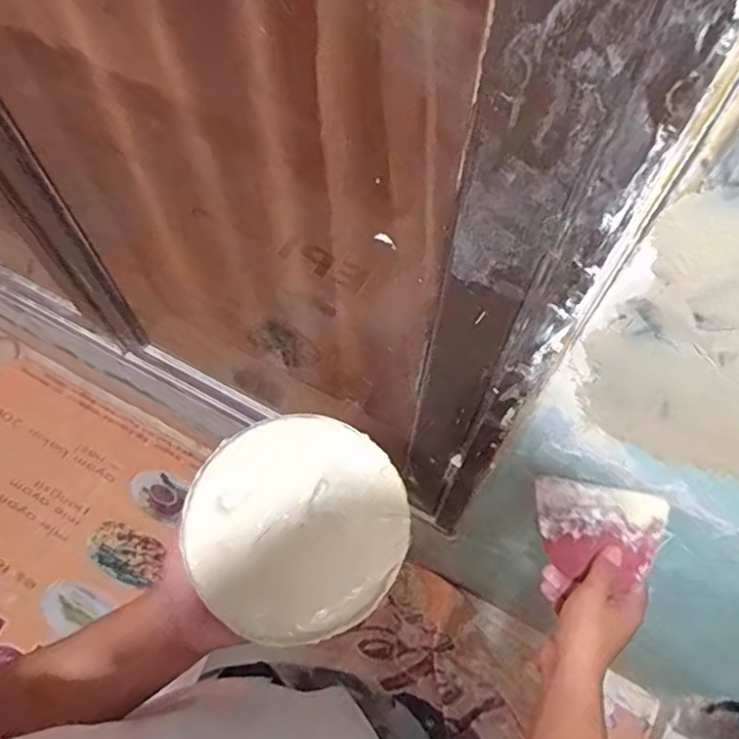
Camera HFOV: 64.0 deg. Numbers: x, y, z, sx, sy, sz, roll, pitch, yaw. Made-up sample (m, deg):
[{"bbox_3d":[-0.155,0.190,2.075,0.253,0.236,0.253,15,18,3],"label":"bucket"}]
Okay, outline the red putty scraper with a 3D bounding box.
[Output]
[{"bbox_3d":[0.225,0.160,0.585,0.118,0.007,0.088,5,93,34],"label":"red putty scraper"}]

